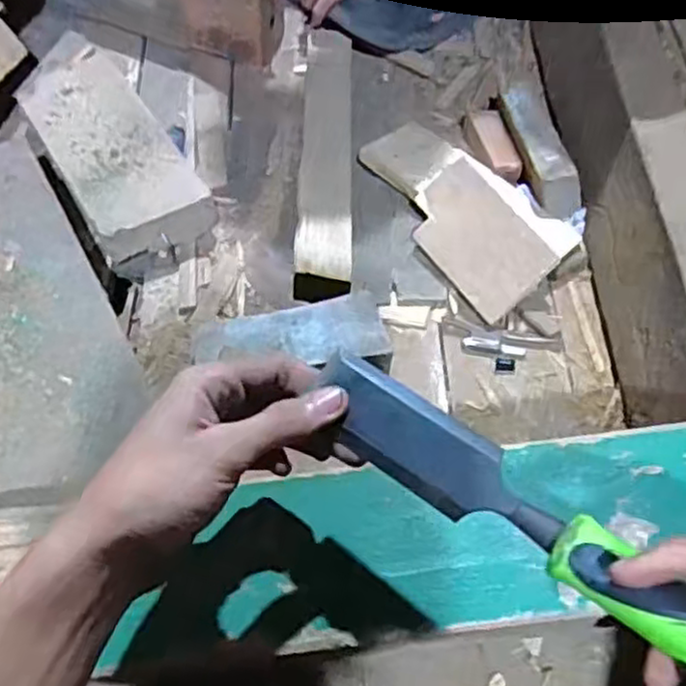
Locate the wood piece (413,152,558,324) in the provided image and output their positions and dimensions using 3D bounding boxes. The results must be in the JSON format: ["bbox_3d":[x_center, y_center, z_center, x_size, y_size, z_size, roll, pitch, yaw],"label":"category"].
[{"bbox_3d":[0.121,-0.097,0.667,0.086,0.014,0.146,-40,66,12],"label":"wood piece"}]

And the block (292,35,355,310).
[{"bbox_3d":[-0.017,-0.209,0.766,0.056,0.038,0.394,1,59,1],"label":"block"}]

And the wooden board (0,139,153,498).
[{"bbox_3d":[-0.268,-0.033,0.575,0.142,0.011,0.335,-23,62,-18],"label":"wooden board"}]

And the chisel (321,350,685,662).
[{"bbox_3d":[0.080,0.069,0.285,0.225,0.024,0.036,29,59,31],"label":"chisel"}]

